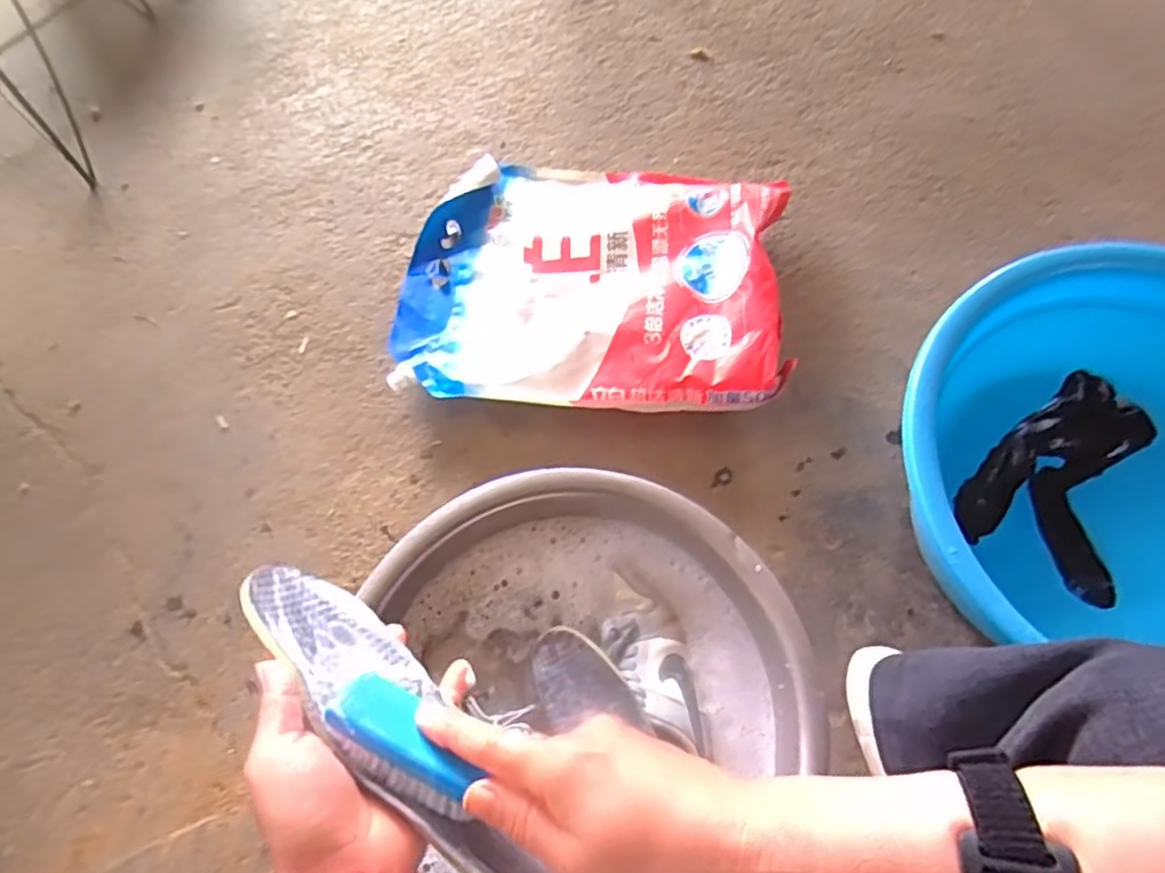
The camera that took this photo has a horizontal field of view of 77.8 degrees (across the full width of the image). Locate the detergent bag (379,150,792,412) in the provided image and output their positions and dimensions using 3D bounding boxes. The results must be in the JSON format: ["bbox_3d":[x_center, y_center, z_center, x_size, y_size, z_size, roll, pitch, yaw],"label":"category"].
[{"bbox_3d":[0.007,-0.205,0.892,0.462,0.104,0.370,4,68,2],"label":"detergent bag"}]

